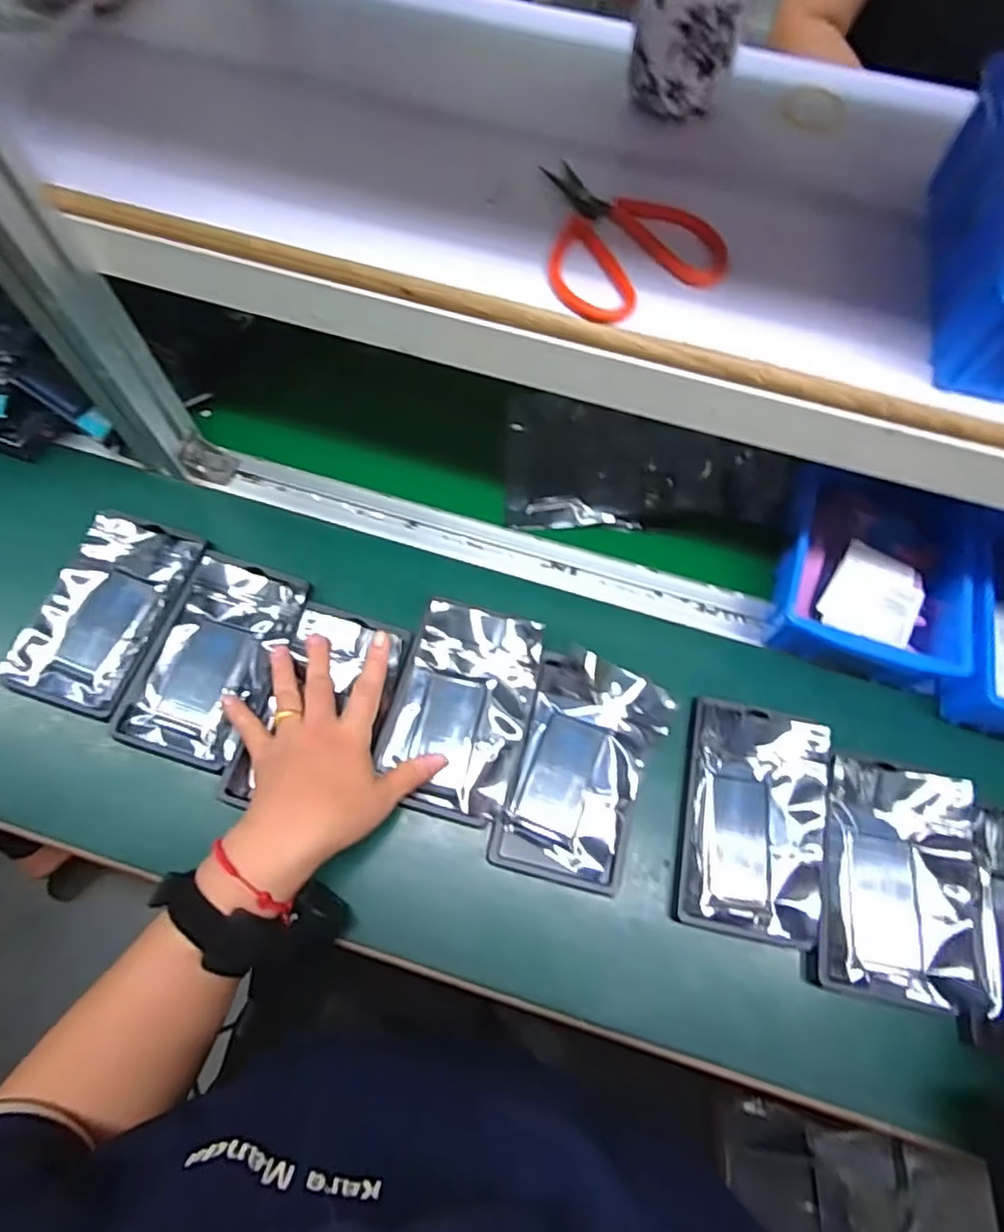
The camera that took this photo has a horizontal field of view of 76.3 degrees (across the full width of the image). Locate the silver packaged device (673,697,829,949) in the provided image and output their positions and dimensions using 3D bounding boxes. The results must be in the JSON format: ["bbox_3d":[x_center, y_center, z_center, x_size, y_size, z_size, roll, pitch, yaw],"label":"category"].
[{"bbox_3d":[0.179,0.143,0.456,0.098,0.017,0.154,13,66,3],"label":"silver packaged device"}]

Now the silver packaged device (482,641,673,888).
[{"bbox_3d":[0.061,0.108,0.468,0.097,0.021,0.163,17,66,5],"label":"silver packaged device"}]

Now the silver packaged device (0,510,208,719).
[{"bbox_3d":[-0.308,-0.004,0.502,0.093,0.017,0.156,18,66,5],"label":"silver packaged device"}]

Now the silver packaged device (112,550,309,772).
[{"bbox_3d":[-0.217,0.032,0.486,0.098,0.021,0.152,16,66,5],"label":"silver packaged device"}]

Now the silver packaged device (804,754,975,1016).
[{"bbox_3d":[0.276,0.182,0.441,0.099,0.023,0.156,18,66,6],"label":"silver packaged device"}]

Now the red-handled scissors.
[{"bbox_3d":[0.060,-0.220,0.366,0.094,0.016,0.112,-27,70,-14],"label":"red-handled scissors"}]

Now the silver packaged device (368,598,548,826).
[{"bbox_3d":[-0.029,0.068,0.474,0.099,0.021,0.152,16,66,5],"label":"silver packaged device"}]

